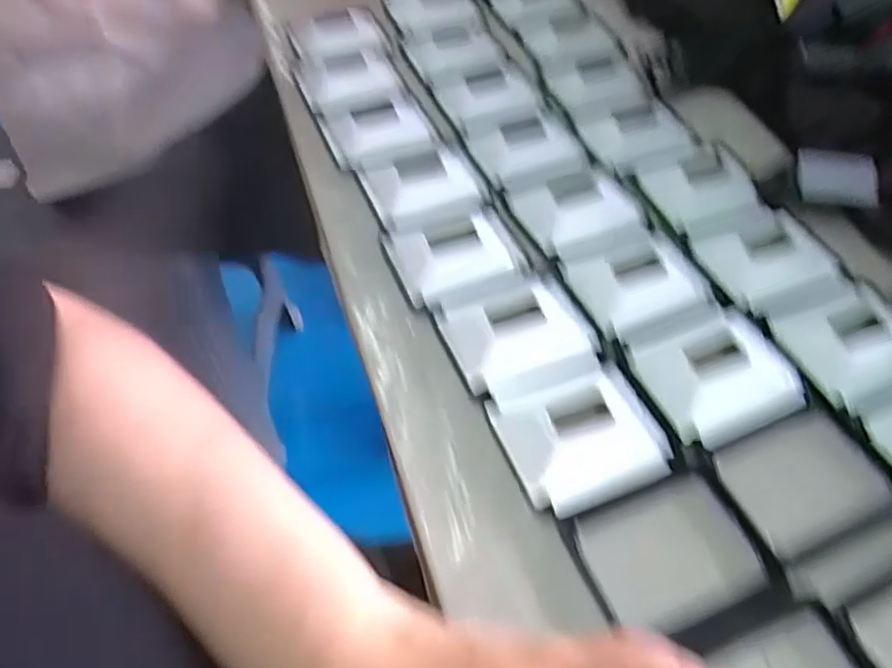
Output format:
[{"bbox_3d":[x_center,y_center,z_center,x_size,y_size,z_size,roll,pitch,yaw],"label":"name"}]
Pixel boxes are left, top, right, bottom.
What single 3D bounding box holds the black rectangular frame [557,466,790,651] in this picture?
[{"bbox_3d":[0.101,0.098,0.287,0.082,0.005,0.066,-18,54,-14],"label":"black rectangular frame"}]

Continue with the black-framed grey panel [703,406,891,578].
[{"bbox_3d":[0.174,0.070,0.312,0.088,0.007,0.063,-18,54,-15],"label":"black-framed grey panel"}]

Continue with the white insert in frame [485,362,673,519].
[{"bbox_3d":[0.066,0.047,0.315,0.075,0.013,0.065,-16,54,-13],"label":"white insert in frame"}]

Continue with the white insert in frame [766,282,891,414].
[{"bbox_3d":[0.221,0.004,0.352,0.065,0.012,0.061,-16,54,-13],"label":"white insert in frame"}]

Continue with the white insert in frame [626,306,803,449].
[{"bbox_3d":[0.142,0.017,0.340,0.085,0.013,0.070,-20,55,-16],"label":"white insert in frame"}]

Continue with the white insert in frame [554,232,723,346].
[{"bbox_3d":[0.114,-0.033,0.378,0.075,0.013,0.070,-14,53,-12],"label":"white insert in frame"}]

